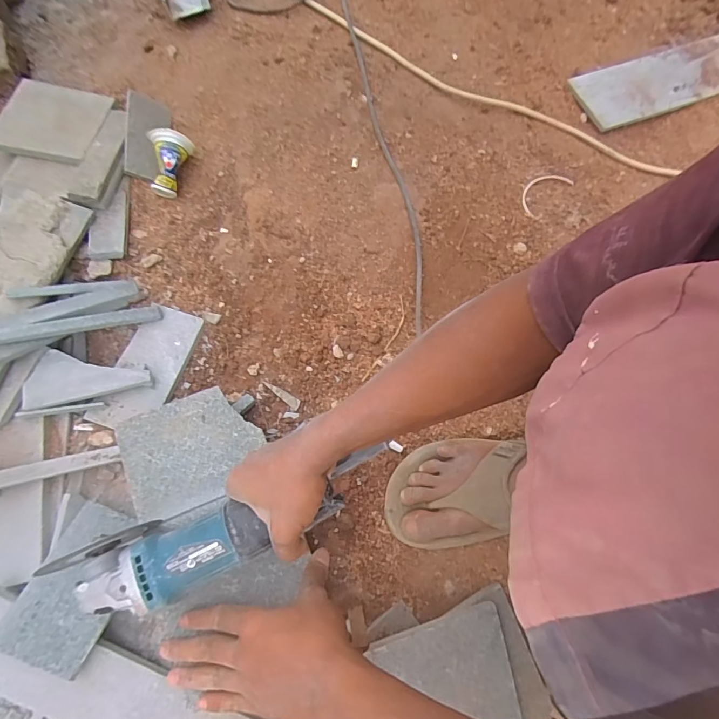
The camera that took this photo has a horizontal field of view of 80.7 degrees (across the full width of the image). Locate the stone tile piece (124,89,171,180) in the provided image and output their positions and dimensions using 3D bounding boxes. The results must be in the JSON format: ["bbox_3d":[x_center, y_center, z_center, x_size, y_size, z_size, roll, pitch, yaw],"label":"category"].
[{"bbox_3d":[-0.346,-0.364,0.690,0.063,0.016,0.139,3,82,-23],"label":"stone tile piece"}]

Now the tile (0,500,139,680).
[{"bbox_3d":[-0.301,0.240,0.457,0.090,0.009,0.148,25,55,-6],"label":"tile"}]

